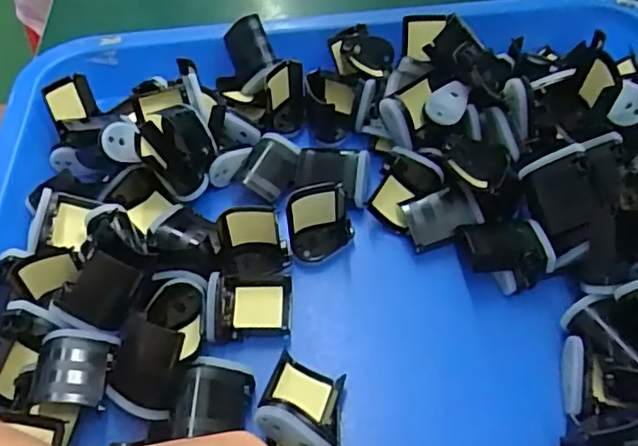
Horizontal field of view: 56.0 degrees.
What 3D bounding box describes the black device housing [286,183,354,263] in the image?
[{"bbox_3d":[0.001,-0.002,0.328,0.035,0.039,0.023,-21,54,-15],"label":"black device housing"}]

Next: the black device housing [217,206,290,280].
[{"bbox_3d":[-0.034,0.010,0.314,0.034,0.029,0.024,-8,51,-5],"label":"black device housing"}]

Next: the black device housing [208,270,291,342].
[{"bbox_3d":[-0.035,0.043,0.307,0.041,0.018,0.037,-3,51,-1],"label":"black device housing"}]

